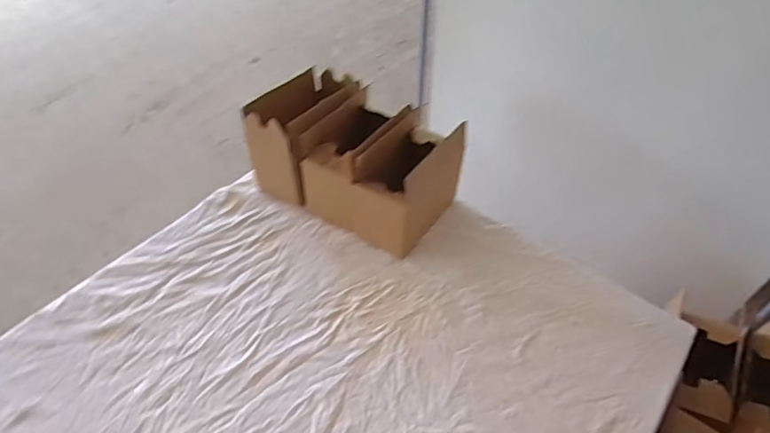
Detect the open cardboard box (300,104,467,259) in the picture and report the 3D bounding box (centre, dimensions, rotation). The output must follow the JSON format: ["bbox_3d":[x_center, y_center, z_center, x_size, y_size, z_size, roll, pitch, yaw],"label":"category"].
[{"bbox_3d":[-0.002,-0.078,0.932,0.213,0.181,0.194,29,53,24],"label":"open cardboard box"}]

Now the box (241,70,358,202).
[{"bbox_3d":[-0.147,-0.161,1.013,0.143,0.192,0.224,24,51,20],"label":"box"}]

